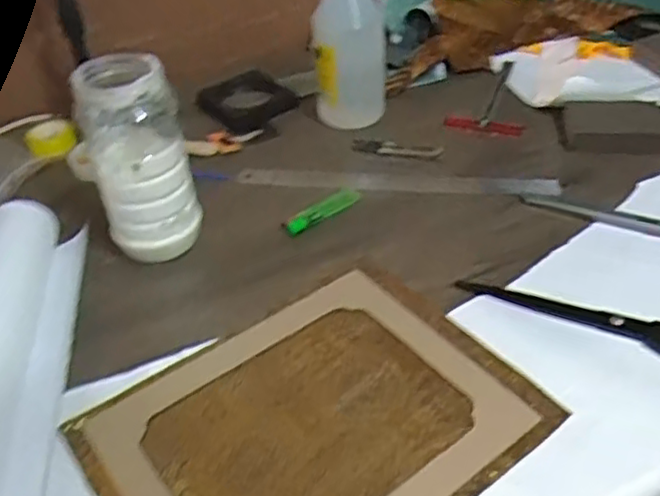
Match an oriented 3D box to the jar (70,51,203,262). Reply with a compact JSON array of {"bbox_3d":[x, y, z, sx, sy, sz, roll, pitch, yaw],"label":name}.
[{"bbox_3d":[-0.163,-0.073,0.578,0.078,0.167,0.081,-14,41,-12],"label":"jar"}]

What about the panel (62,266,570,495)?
[{"bbox_3d":[-0.011,0.121,0.468,0.277,0.009,0.219,-29,46,-27],"label":"panel"}]

